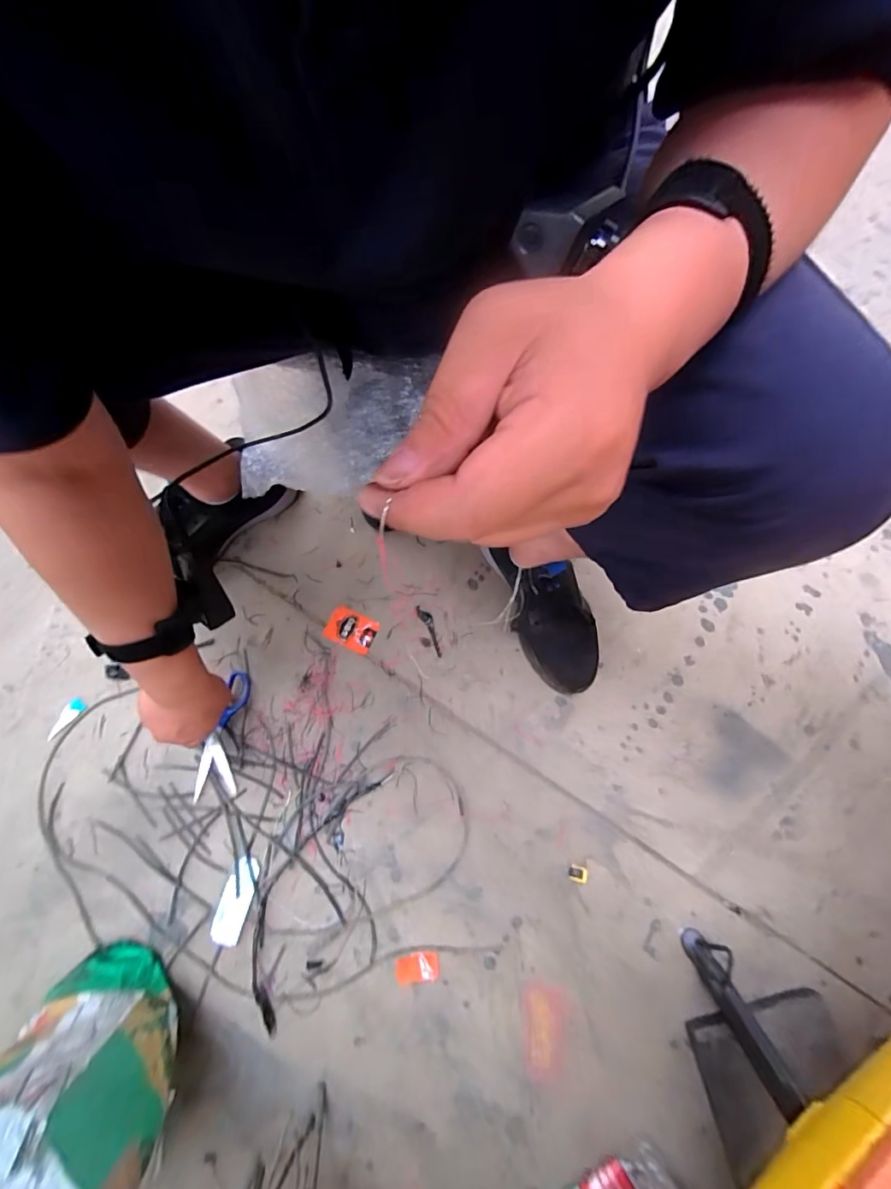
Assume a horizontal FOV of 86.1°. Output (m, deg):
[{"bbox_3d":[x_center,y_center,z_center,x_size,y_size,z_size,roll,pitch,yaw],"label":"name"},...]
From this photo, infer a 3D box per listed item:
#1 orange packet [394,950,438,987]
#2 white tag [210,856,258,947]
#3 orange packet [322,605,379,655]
[{"bbox_3d":[-0.034,0.443,0.566,0.050,0.009,0.030,-7,72,-3],"label":"orange packet"},{"bbox_3d":[-0.256,0.371,0.578,0.037,0.005,0.094,13,72,4],"label":"white tag"},{"bbox_3d":[-0.134,0.049,0.684,0.068,0.004,0.050,24,73,7],"label":"orange packet"}]

